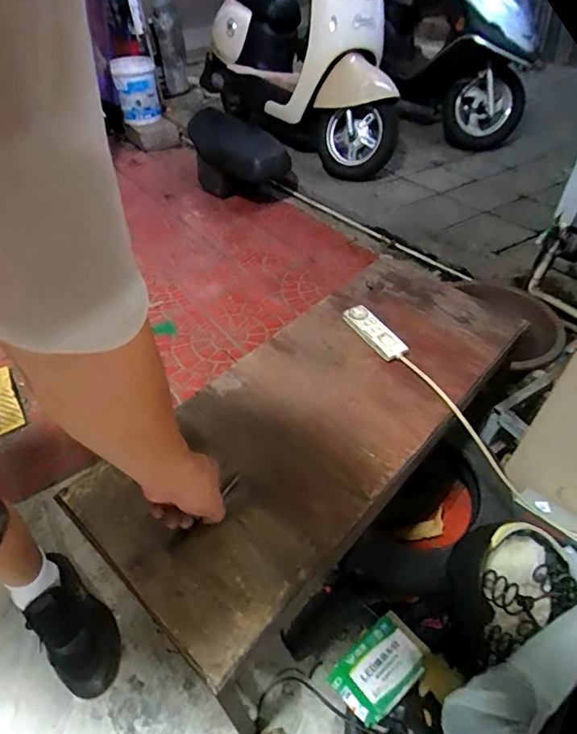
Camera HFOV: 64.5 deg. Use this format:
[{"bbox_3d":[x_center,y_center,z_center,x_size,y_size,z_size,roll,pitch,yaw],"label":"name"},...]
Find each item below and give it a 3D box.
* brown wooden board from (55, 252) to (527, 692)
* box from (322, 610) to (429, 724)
[{"bbox_3d":[0.070,0.051,0.778,0.338,0.038,0.805,32,53,31],"label":"brown wooden board"},{"bbox_3d":[0.158,0.517,0.790,0.158,0.050,0.105,-30,52,-26],"label":"box"}]

